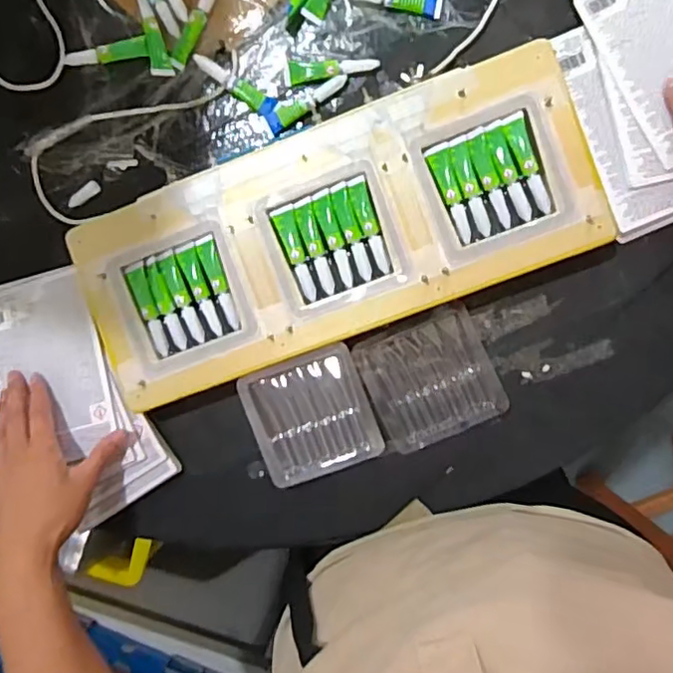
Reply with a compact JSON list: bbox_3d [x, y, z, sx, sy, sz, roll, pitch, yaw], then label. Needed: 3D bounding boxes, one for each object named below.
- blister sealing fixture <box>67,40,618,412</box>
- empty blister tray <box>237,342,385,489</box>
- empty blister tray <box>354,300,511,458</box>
[{"bbox_3d":[-0.003,-0.087,0.509,0.419,0.040,0.167,-19,92,7],"label":"blister sealing fixture"},{"bbox_3d":[-0.022,0.070,0.529,0.101,0.021,0.105,-21,92,7],"label":"empty blister tray"},{"bbox_3d":[0.082,0.037,0.516,0.102,0.010,0.102,-24,92,7],"label":"empty blister tray"}]

